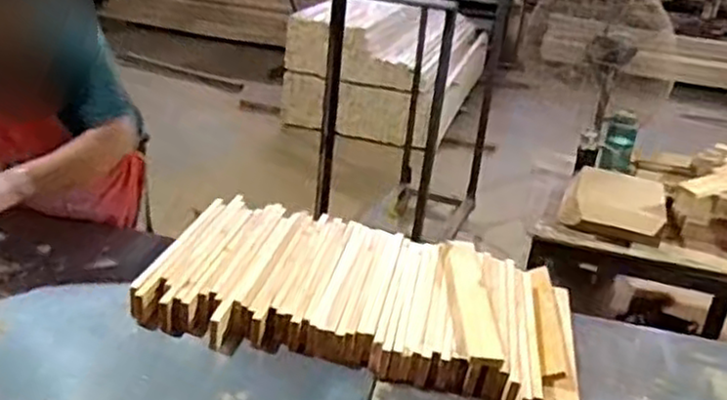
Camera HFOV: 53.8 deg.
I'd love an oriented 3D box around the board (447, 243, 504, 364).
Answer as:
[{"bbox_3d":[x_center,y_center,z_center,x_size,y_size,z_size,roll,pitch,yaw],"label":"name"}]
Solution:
[{"bbox_3d":[0.234,0.205,1.599,0.083,0.015,0.492,6,22,0],"label":"board"}]

